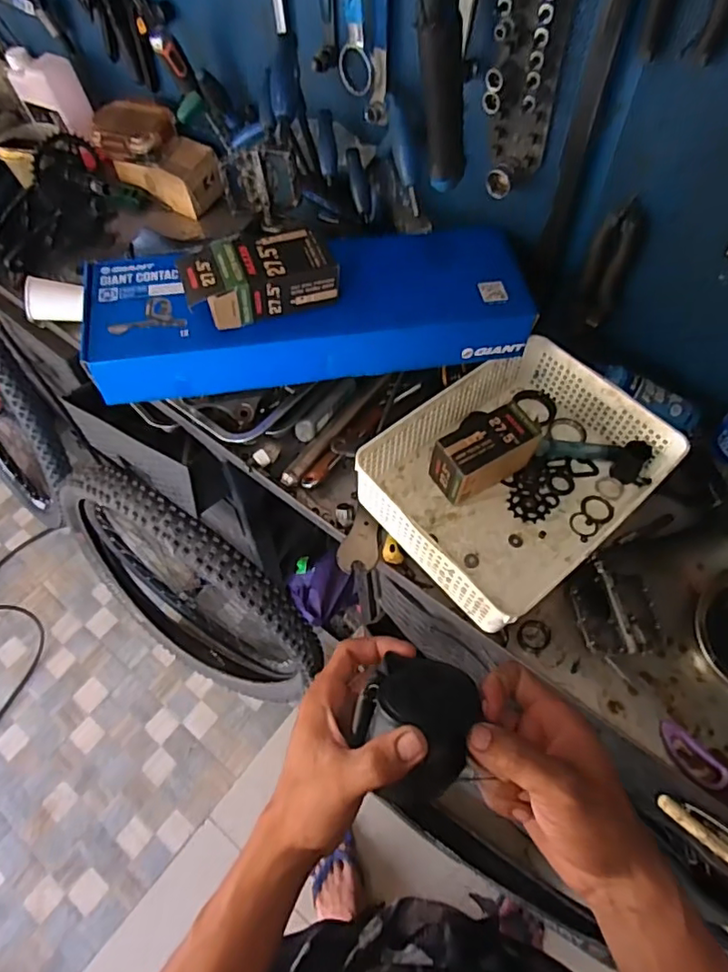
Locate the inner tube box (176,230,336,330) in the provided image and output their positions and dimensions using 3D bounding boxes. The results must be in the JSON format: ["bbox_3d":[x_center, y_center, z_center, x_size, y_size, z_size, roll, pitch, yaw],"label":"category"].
[{"bbox_3d":[-0.116,-0.232,0.635,0.158,0.063,0.073,-20,61,-9],"label":"inner tube box"}]

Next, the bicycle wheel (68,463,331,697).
[{"bbox_3d":[-0.413,0.238,1.254,0.657,0.619,0.192,28,65,18],"label":"bicycle wheel"}]

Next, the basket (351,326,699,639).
[{"bbox_3d":[0.185,-0.018,0.683,0.331,0.096,0.249,-37,64,-17],"label":"basket"}]

